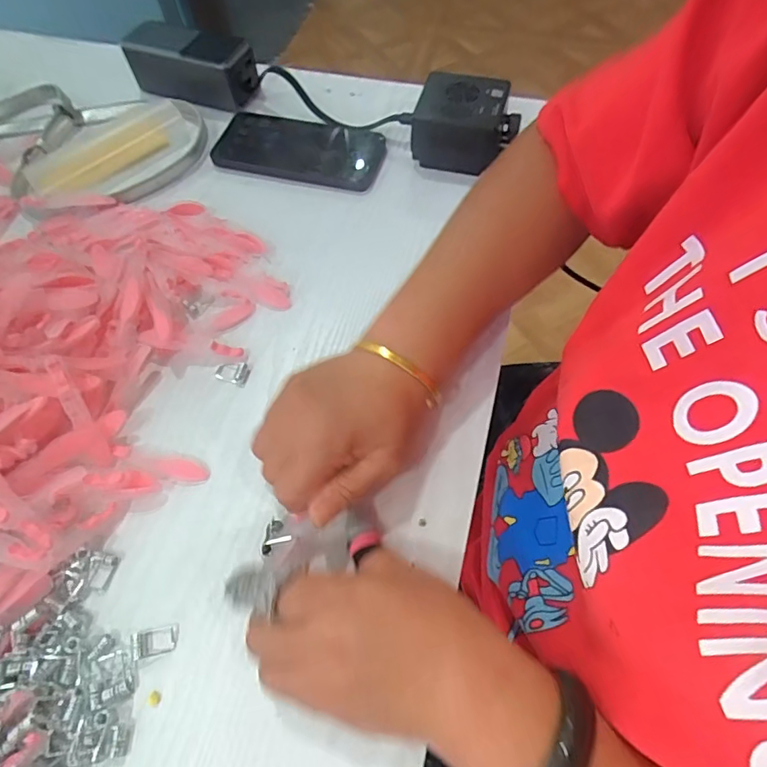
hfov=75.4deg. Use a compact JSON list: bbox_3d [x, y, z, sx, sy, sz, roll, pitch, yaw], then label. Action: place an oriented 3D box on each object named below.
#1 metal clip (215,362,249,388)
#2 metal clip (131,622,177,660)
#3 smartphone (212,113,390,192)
[{"bbox_3d":[-0.111,-0.008,0.361,0.025,0.010,0.017,11,63,2],"label":"metal clip"},{"bbox_3d":[-0.130,0.145,0.279,0.025,0.004,0.015,-10,64,-8],"label":"metal clip"},{"bbox_3d":[-0.082,-0.225,0.474,0.156,0.009,0.079,13,63,4],"label":"smartphone"}]

